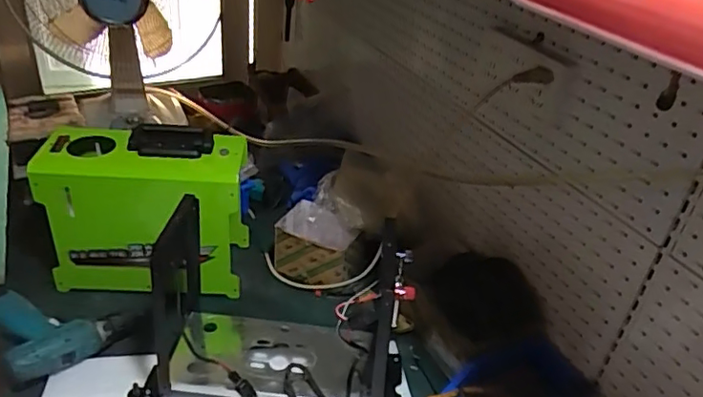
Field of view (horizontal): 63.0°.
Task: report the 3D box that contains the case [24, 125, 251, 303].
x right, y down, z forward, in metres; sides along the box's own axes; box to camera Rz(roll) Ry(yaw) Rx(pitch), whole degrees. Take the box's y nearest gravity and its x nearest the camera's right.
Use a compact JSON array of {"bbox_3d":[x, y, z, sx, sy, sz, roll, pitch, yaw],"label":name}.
[{"bbox_3d":[-0.330,0.017,0.936,0.301,0.238,0.140,1,33,-9],"label":"case"}]

